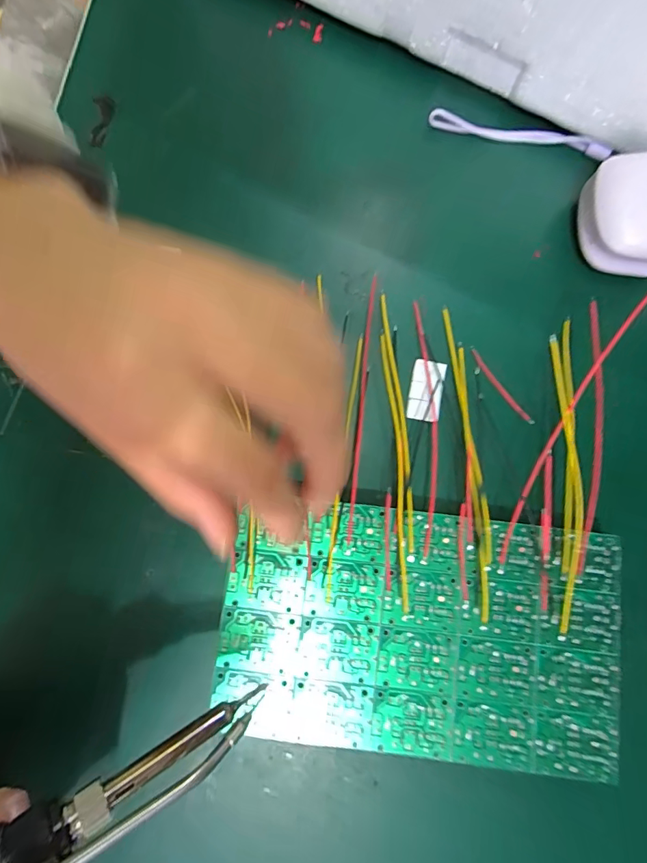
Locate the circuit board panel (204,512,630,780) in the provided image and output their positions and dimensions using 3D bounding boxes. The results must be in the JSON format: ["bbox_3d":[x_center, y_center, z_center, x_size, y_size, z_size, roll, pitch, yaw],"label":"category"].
[{"bbox_3d":[0.043,0.088,0.193,0.171,0.011,0.100,7,82,-1],"label":"circuit board panel"}]

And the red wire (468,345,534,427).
[{"bbox_3d":[0.088,-0.022,0.219,0.004,0.007,0.048,-38,86,-7],"label":"red wire"}]

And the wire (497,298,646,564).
[{"bbox_3d":[0.104,-0.002,0.190,0.010,0.016,0.130,26,101,6],"label":"wire"}]

